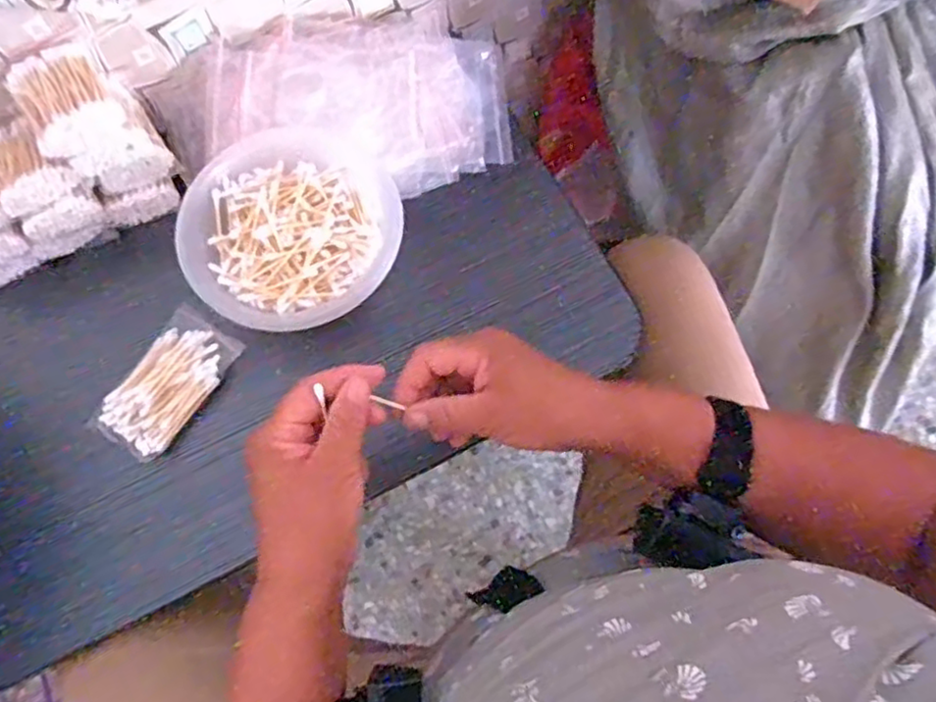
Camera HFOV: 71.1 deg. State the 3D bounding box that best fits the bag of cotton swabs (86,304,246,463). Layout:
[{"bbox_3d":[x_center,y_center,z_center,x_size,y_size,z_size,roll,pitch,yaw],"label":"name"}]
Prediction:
[{"bbox_3d":[-0.236,0.024,0.512,0.064,0.017,0.112,31,76,12],"label":"bag of cotton swabs"}]

